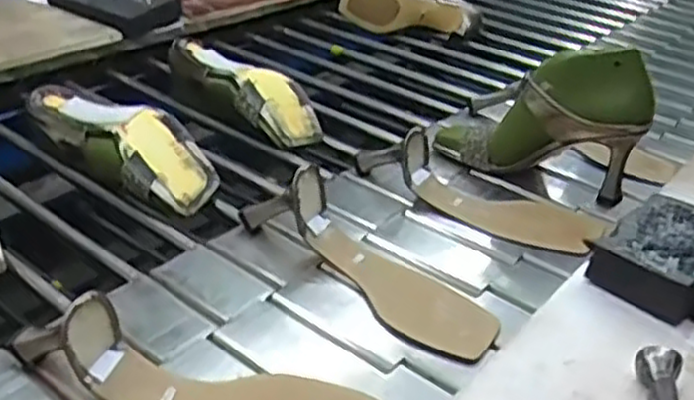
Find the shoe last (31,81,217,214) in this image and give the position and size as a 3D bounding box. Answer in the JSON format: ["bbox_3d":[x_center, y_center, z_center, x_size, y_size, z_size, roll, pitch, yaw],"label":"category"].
[{"bbox_3d":[-0.226,-0.059,0.768,0.220,0.071,0.079,26,36,33],"label":"shoe last"}]

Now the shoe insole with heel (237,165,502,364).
[{"bbox_3d":[0.026,0.041,0.638,0.080,0.065,0.242,-23,40,-39],"label":"shoe insole with heel"}]

